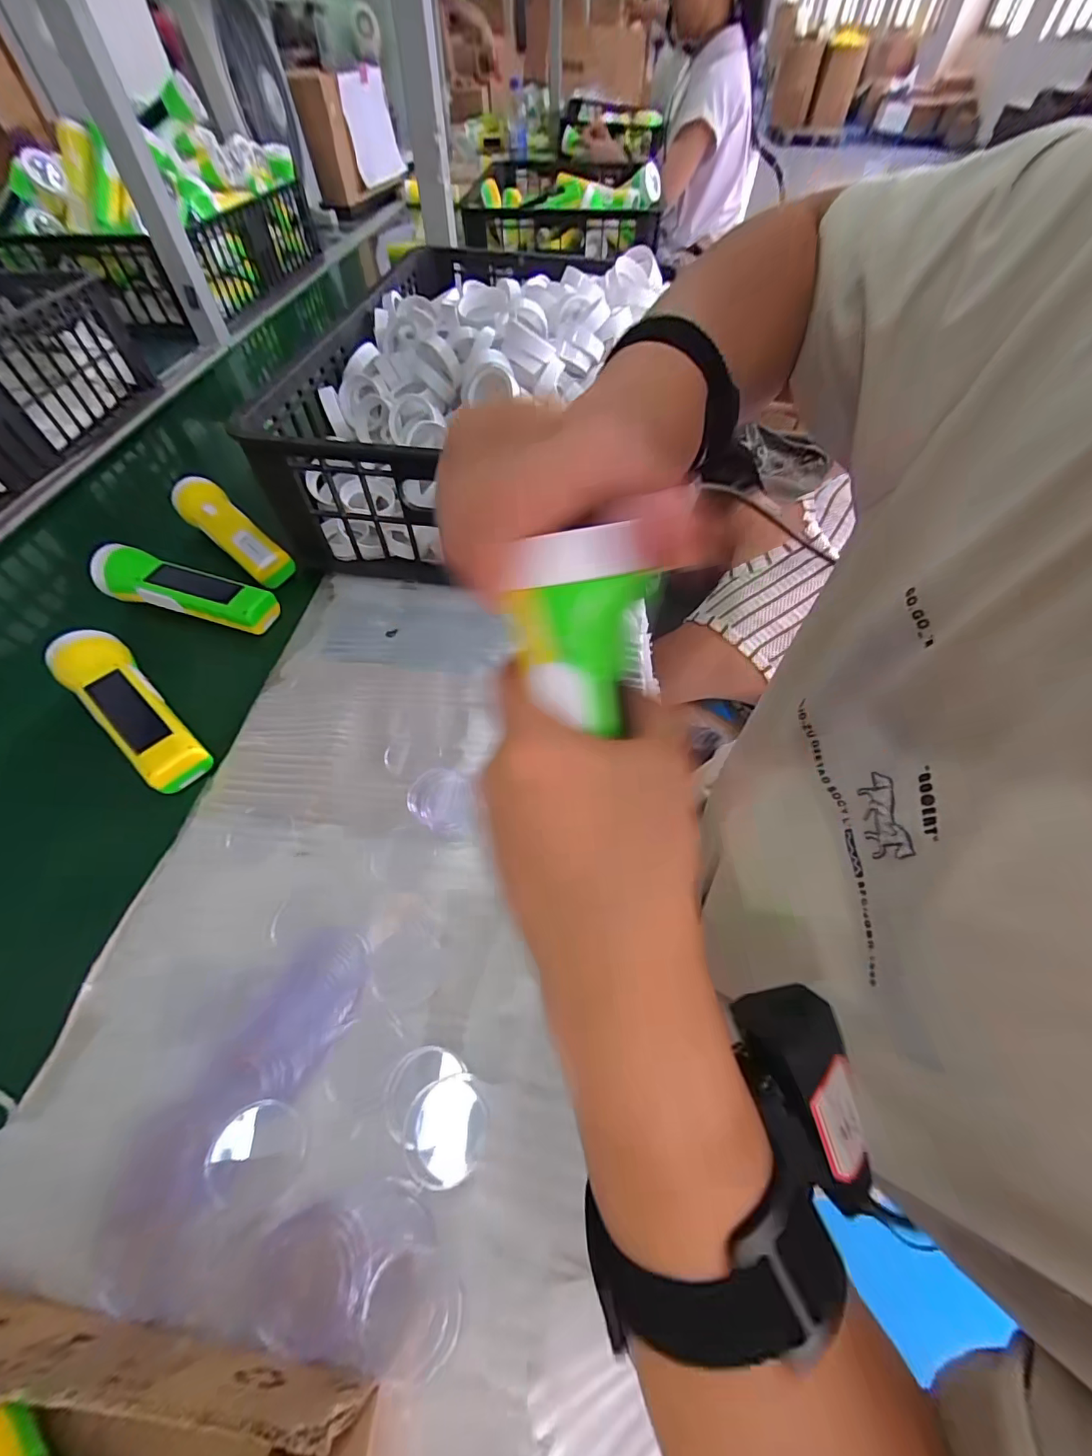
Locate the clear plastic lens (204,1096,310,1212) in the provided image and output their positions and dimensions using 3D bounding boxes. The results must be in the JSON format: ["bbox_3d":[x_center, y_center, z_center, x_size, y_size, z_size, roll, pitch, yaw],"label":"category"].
[{"bbox_3d":[-0.147,0.214,0.240,0.046,0.007,0.040,-17,57,-12],"label":"clear plastic lens"}]

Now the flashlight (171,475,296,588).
[{"bbox_3d":[-0.335,-0.211,0.508,0.165,0.041,0.049,39,63,23],"label":"flashlight"}]

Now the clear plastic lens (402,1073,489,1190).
[{"bbox_3d":[-0.052,0.209,0.249,0.043,0.008,0.042,2,56,-3],"label":"clear plastic lens"}]

